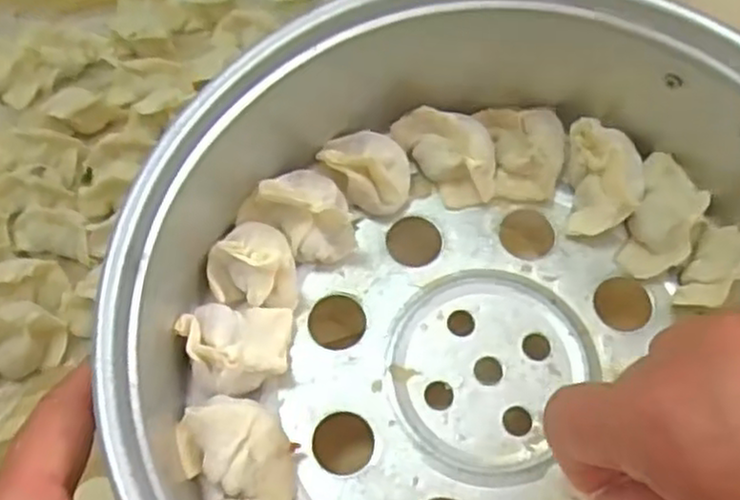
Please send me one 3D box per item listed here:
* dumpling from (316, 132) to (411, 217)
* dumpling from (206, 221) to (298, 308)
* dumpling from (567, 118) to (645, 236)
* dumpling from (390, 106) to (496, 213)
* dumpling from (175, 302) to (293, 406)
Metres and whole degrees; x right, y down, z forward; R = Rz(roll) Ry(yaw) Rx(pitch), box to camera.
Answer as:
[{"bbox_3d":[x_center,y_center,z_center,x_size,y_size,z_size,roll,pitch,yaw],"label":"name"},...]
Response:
[{"bbox_3d":[0.000,-0.035,0.334,0.035,0.034,0.030,23,61,19],"label":"dumpling"},{"bbox_3d":[-0.049,0.005,0.310,0.034,0.029,0.033,-9,56,-1],"label":"dumpling"},{"bbox_3d":[0.103,-0.030,0.326,0.030,0.036,0.041,1,56,6],"label":"dumpling"},{"bbox_3d":[0.033,-0.042,0.335,0.044,0.037,0.030,0,56,5],"label":"dumpling"},{"bbox_3d":[-0.053,0.038,0.296,0.040,0.027,0.035,-5,56,2],"label":"dumpling"}]

